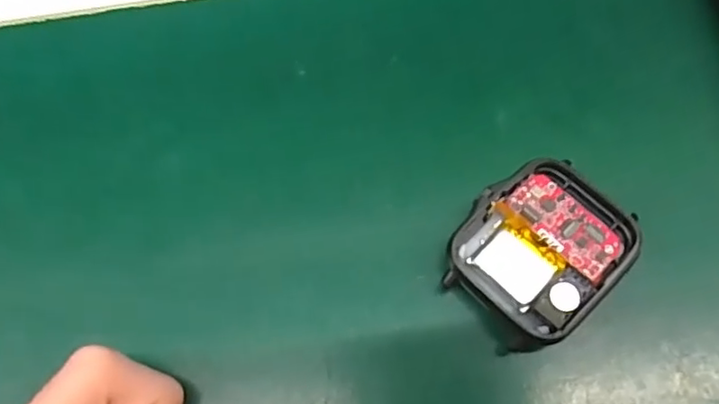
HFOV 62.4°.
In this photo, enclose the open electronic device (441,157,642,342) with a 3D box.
[{"bbox_3d":[0.048,0.012,0.158,0.038,0.011,0.044,38,74,16],"label":"open electronic device"}]

